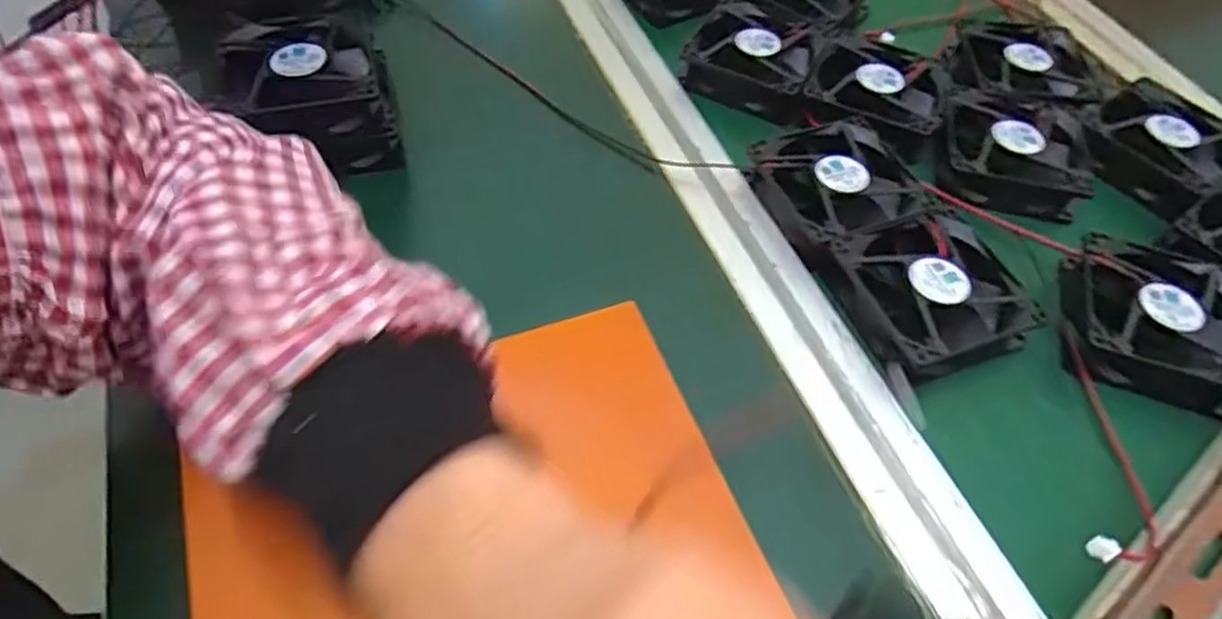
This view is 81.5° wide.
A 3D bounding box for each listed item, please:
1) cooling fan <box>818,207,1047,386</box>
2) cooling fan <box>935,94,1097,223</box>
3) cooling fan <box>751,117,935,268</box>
[{"bbox_3d":[0.162,-0.008,0.365,0.087,0.024,0.080,-17,58,-16],"label":"cooling fan"},{"bbox_3d":[0.244,-0.096,0.429,0.084,0.022,0.087,13,54,5],"label":"cooling fan"},{"bbox_3d":[0.129,-0.068,0.404,0.086,0.024,0.083,-21,59,-19],"label":"cooling fan"}]

